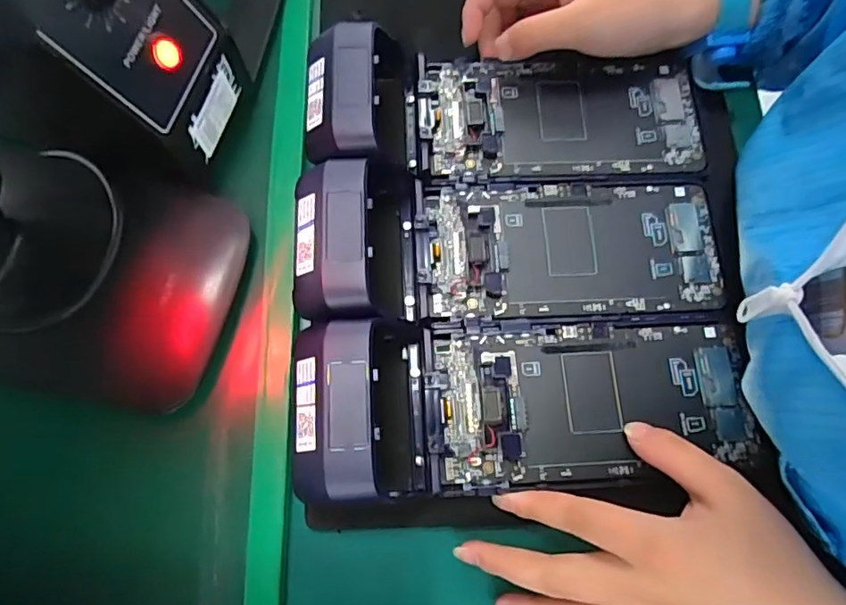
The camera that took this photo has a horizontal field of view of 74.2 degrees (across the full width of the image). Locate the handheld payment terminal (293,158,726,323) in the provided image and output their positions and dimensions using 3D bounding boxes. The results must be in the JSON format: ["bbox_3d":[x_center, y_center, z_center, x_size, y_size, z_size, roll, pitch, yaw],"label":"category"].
[{"bbox_3d":[0.047,-0.036,0.281,0.216,0.041,0.082,-4,73,-1],"label":"handheld payment terminal"}]

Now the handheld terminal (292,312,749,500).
[{"bbox_3d":[0.052,0.049,0.272,0.221,0.048,0.083,-3,72,-10],"label":"handheld terminal"}]

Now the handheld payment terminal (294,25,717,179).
[{"bbox_3d":[0.047,-0.108,0.320,0.220,0.049,0.079,0,72,-10],"label":"handheld payment terminal"}]

